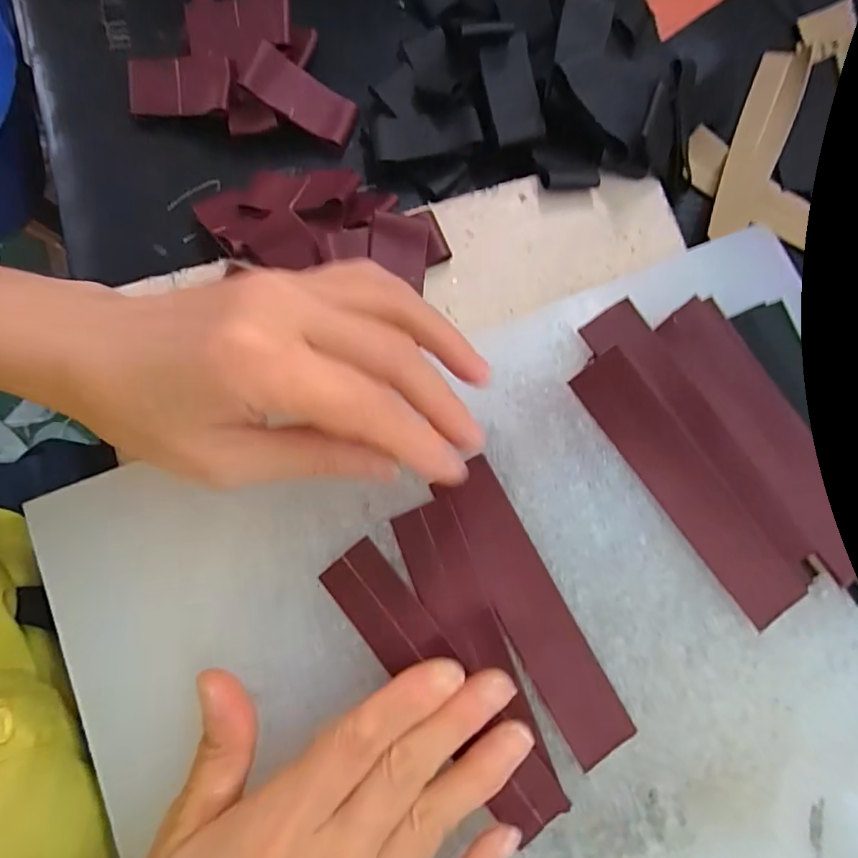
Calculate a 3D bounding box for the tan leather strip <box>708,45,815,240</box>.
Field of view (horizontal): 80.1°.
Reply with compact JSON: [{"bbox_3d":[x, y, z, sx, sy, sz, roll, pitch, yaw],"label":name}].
[{"bbox_3d":[0.189,-0.166,0.296,0.029,0.007,0.122,23,87,-3],"label":"tan leather strip"}]

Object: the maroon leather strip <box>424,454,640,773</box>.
[{"bbox_3d":[0.042,0.072,0.206,0.027,0.006,0.122,-28,84,-5],"label":"maroon leather strip"}]

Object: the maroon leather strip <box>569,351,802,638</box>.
[{"bbox_3d":[0.107,0.023,0.217,0.025,0.008,0.124,-38,85,14],"label":"maroon leather strip"}]

